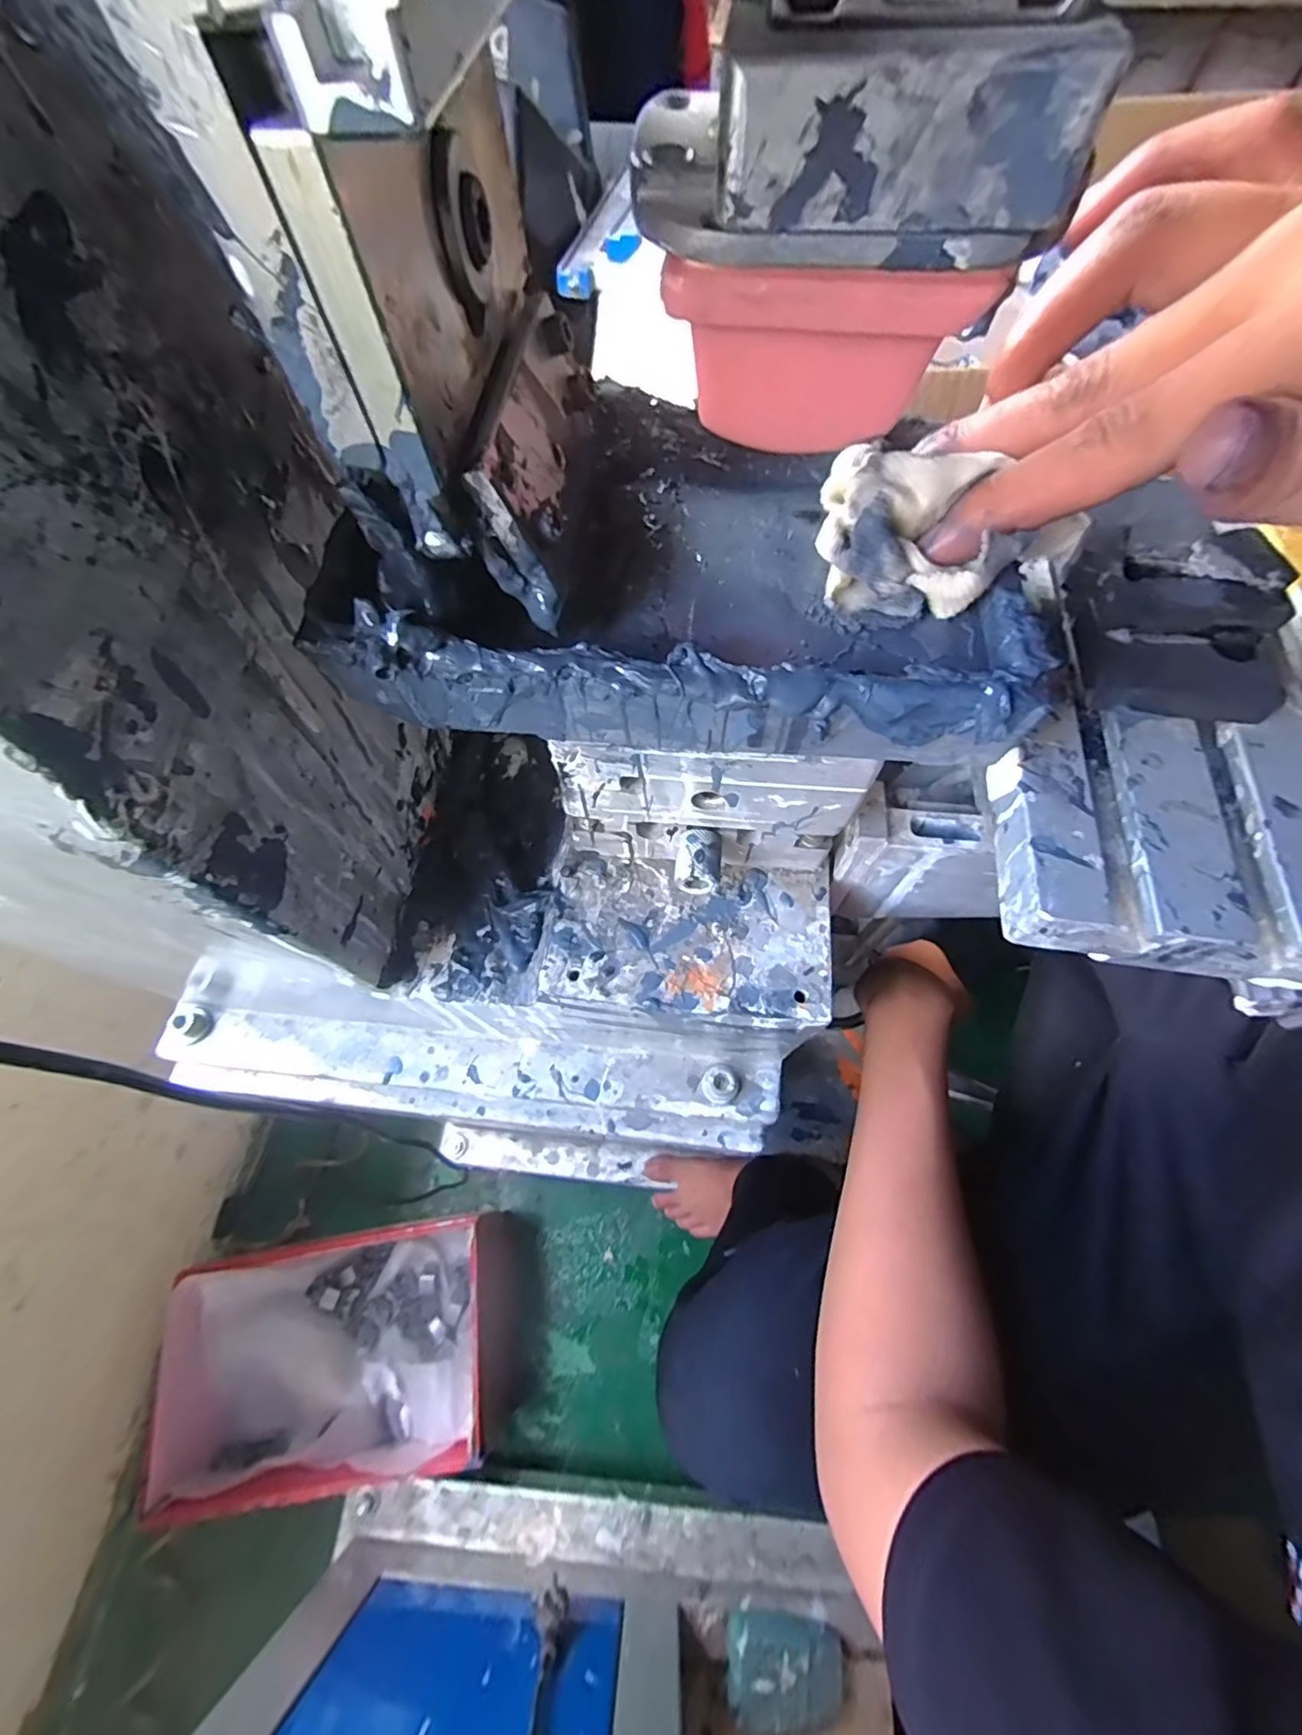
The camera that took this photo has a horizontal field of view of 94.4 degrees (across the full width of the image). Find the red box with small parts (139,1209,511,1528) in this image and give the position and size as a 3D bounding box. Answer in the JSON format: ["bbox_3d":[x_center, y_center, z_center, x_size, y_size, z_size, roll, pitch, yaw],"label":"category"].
[{"bbox_3d":[-0.377,0.604,0.760,0.415,0.179,0.249,-9,65,-4],"label":"red box with small parts"}]

